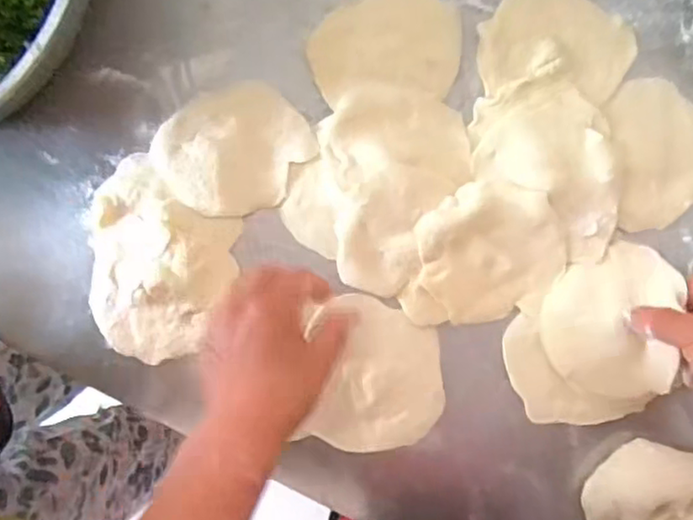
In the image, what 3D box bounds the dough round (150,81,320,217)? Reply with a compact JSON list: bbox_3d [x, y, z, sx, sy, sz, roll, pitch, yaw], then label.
[{"bbox_3d":[-0.085,-0.082,0.486,0.108,0.015,0.096,-38,88,3],"label":"dough round"}]

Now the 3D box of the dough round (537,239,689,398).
[{"bbox_3d":[0.184,0.038,0.455,0.088,0.018,0.106,8,81,16],"label":"dough round"}]

